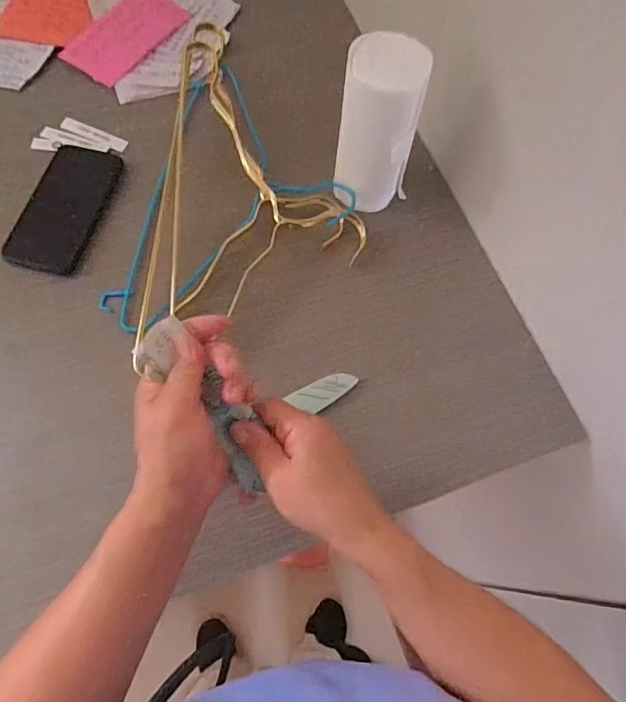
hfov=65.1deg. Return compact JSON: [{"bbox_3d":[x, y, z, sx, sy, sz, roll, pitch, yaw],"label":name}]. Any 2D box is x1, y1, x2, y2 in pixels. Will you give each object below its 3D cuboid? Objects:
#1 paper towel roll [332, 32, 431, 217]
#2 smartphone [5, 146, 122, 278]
[{"bbox_3d":[0.065,-0.210,0.481,0.079,0.156,0.078,1,69,-3],"label":"paper towel roll"},{"bbox_3d":[-0.270,-0.160,0.538,0.074,0.013,0.162,13,69,2],"label":"smartphone"}]

